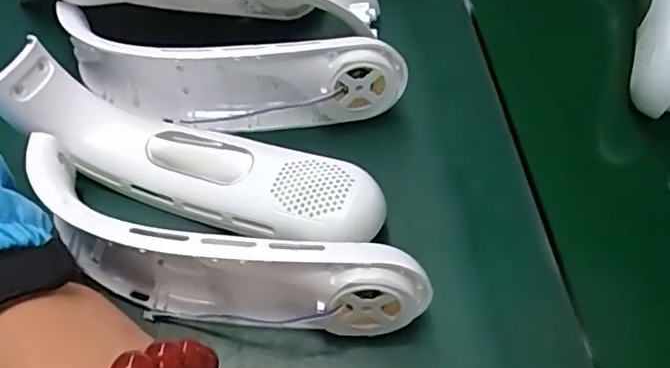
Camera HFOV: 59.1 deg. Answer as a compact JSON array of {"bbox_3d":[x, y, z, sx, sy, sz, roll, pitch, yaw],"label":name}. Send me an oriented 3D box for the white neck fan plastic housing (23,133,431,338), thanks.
[{"bbox_3d":[-0.056,0.035,0.272,0.202,0.054,0.047,17,58,11],"label":"white neck fan plastic housing"}]

